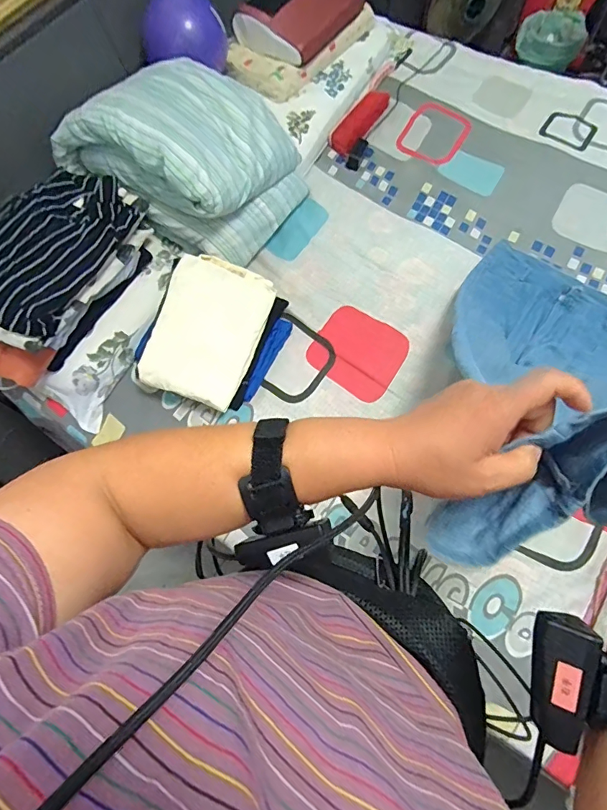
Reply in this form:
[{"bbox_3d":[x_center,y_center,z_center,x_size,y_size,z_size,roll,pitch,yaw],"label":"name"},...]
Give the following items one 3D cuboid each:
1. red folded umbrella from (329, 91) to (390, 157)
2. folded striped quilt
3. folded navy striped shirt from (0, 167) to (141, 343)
[{"bbox_3d":[0.161,-0.806,1.279,0.074,0.026,0.271,28,72,14],"label":"red folded umbrella"},{"bbox_3d":[-0.254,-0.577,1.040,0.424,0.260,0.387,33,73,15],"label":"folded striped quilt"},{"bbox_3d":[-0.520,-0.316,0.886,0.252,0.073,0.375,16,69,10],"label":"folded navy striped shirt"}]

